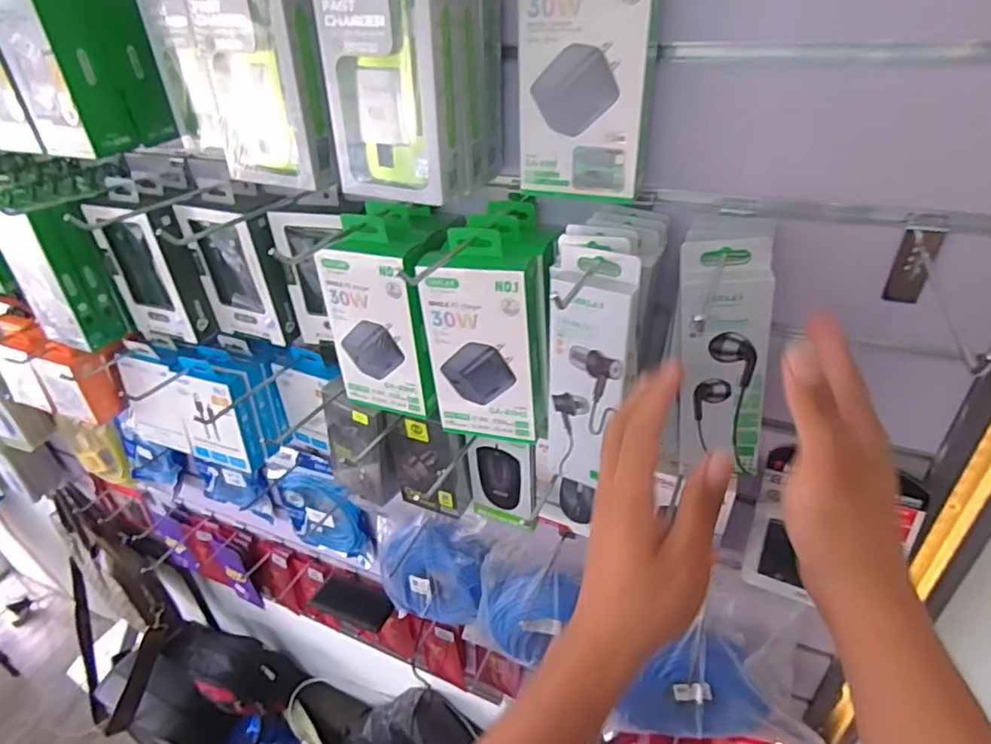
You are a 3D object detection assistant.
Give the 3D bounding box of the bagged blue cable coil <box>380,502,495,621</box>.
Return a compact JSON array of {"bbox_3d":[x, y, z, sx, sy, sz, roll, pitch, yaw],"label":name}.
[{"bbox_3d":[-0.100,0.279,0.835,0.192,0.198,0.044,12,38,22],"label":"bagged blue cable coil"}]

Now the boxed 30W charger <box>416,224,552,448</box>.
[{"bbox_3d":[-0.005,-0.027,0.491,0.098,0.180,0.037,8,37,16],"label":"boxed 30W charger"}]

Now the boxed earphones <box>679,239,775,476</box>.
[{"bbox_3d":[0.173,-0.003,0.443,0.060,0.191,0.018,0,31,18],"label":"boxed earphones"}]

